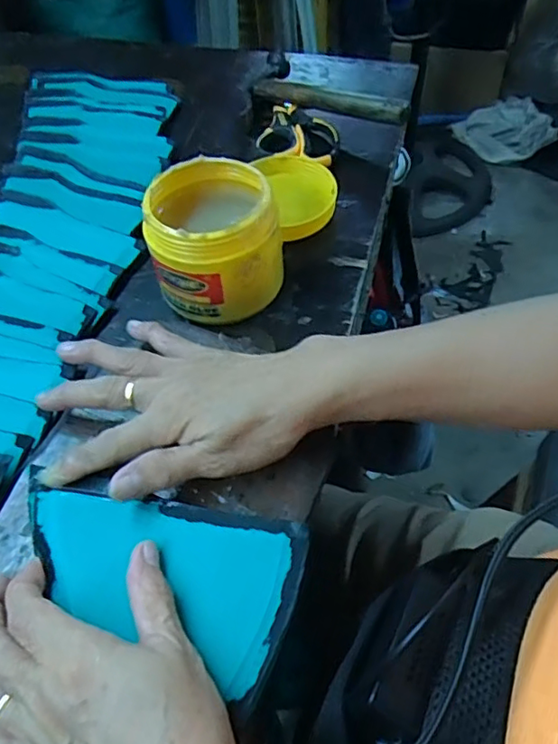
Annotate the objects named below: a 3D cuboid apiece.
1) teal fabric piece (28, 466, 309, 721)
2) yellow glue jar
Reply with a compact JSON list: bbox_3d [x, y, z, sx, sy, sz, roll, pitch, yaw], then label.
[{"bbox_3d":[-0.070,0.098,0.305,0.158,0.009,0.081,15,56,15],"label":"teal fabric piece"},{"bbox_3d":[-0.045,-0.094,0.423,0.089,0.077,0.090,-2,54,2],"label":"yellow glue jar"}]

